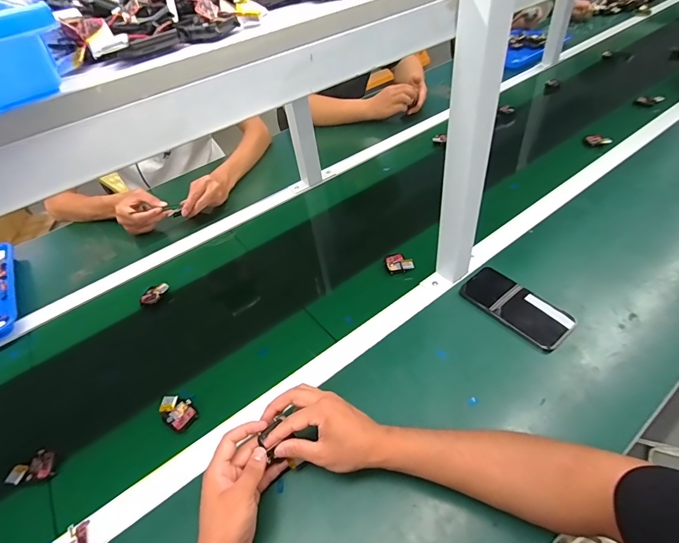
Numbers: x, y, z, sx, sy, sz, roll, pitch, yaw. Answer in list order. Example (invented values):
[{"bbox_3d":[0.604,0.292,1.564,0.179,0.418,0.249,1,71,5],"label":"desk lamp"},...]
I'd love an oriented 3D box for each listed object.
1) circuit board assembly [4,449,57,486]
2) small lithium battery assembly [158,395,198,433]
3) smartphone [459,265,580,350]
[{"bbox_3d":[-0.405,0.259,0.494,0.053,0.015,0.040,-13,45,-4],"label":"circuit board assembly"},{"bbox_3d":[-0.229,0.197,0.525,0.058,0.014,0.037,23,54,28],"label":"small lithium battery assembly"},{"bbox_3d":[0.278,0.051,0.586,0.086,0.016,0.159,-33,50,-21],"label":"smartphone"}]

